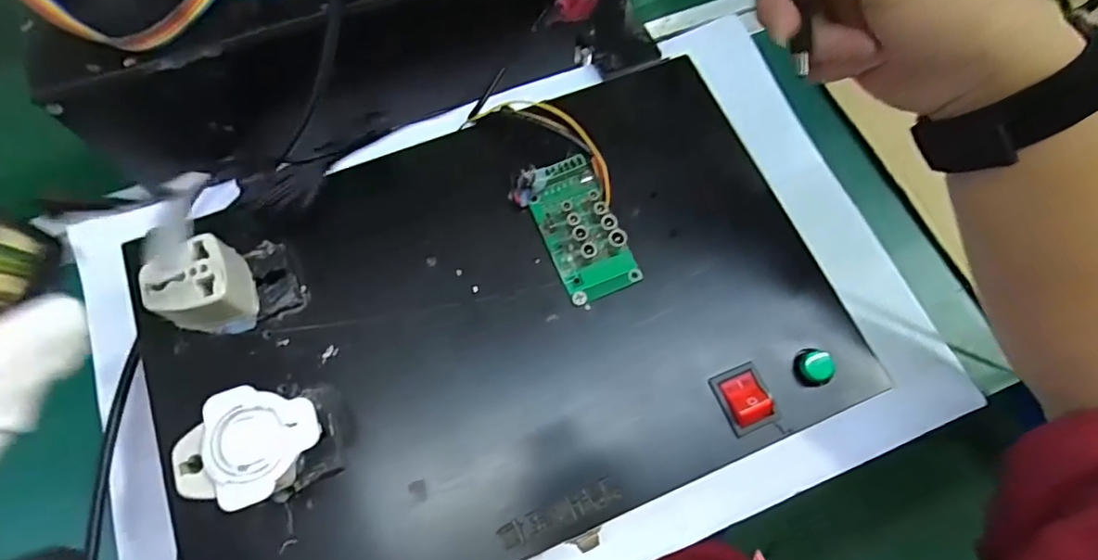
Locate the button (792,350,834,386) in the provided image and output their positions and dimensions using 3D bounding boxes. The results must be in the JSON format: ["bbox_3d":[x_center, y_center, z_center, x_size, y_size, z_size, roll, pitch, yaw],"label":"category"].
[{"bbox_3d":[0.135,0.043,0.286,0.015,0.011,0.018,-22,70,-9],"label":"button"}]

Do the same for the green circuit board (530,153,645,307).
[{"bbox_3d":[0.018,-0.028,0.305,0.040,0.020,0.074,-21,70,-8],"label":"green circuit board"}]

